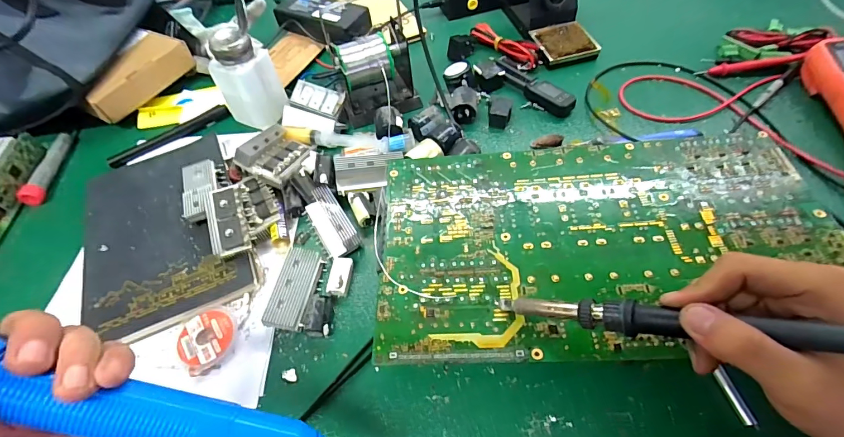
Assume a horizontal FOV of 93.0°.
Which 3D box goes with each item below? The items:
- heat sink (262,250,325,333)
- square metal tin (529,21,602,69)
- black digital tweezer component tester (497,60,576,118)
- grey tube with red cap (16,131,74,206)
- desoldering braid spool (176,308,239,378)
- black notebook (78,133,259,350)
[{"bbox_3d":[-0.107,0.061,0.343,0.030,0.017,0.070,6,56,7],"label":"heat sink"},{"bbox_3d":[0.182,-0.226,0.518,0.068,0.019,0.069,-10,56,-4],"label":"square metal tin"},{"bbox_3d":[0.127,-0.158,0.475,0.029,0.021,0.115,-36,61,-20],"label":"black digital tweezer component tester"},{"bbox_3d":[-0.418,-0.059,0.447,0.017,0.015,0.102,-6,56,-2],"label":"grey tube with red cap"},{"bbox_3d":[-0.174,0.096,0.325,0.048,0.005,0.046,37,65,24],"label":"desoldering braid spool"},{"bbox_3d":[-0.250,0.008,0.385,0.141,0.015,0.211,-23,58,-12],"label":"black notebook"}]

